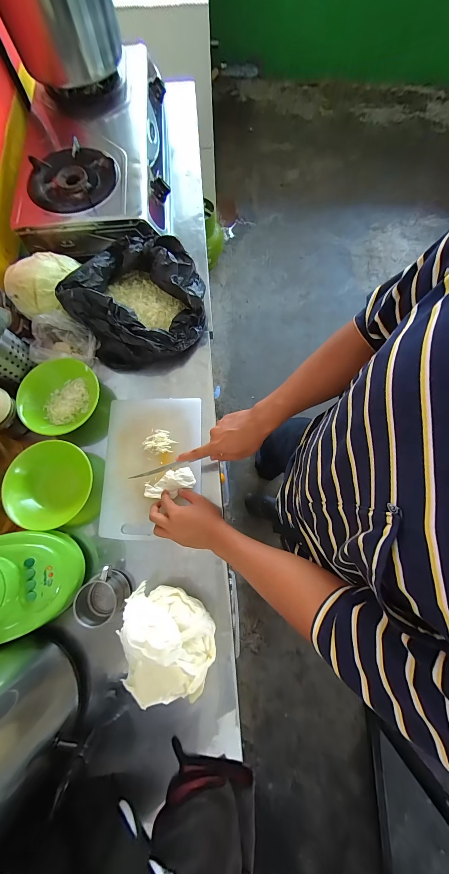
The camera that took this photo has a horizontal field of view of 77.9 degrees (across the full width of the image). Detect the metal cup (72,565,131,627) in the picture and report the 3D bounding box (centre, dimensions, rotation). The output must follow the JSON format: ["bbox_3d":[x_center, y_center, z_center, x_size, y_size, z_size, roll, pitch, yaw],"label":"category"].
[{"bbox_3d":[-0.227,0.301,0.528,0.088,0.077,0.080,-44,78,-10],"label":"metal cup"}]

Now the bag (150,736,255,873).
[{"bbox_3d":[-0.029,0.611,0.433,0.158,0.050,0.169,6,74,3],"label":"bag"}]

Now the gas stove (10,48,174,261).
[{"bbox_3d":[-0.357,-0.796,0.771,0.400,0.110,0.627,-8,74,-1],"label":"gas stove"}]

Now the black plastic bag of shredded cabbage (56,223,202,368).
[{"bbox_3d":[-0.189,-0.306,0.648,0.262,0.129,0.301,39,78,11],"label":"black plastic bag of shredded cabbage"}]

